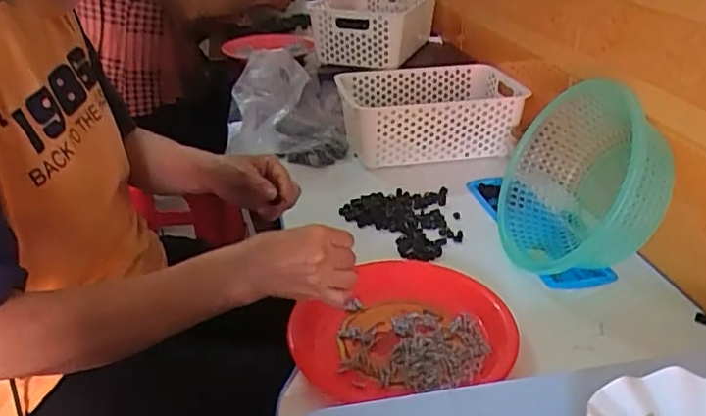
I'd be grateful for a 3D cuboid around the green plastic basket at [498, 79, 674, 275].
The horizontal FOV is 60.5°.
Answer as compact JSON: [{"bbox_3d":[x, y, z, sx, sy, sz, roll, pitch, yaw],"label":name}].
[{"bbox_3d":[0.277,-0.023,0.738,0.160,0.231,0.199,28,28,6],"label":"green plastic basket"}]

